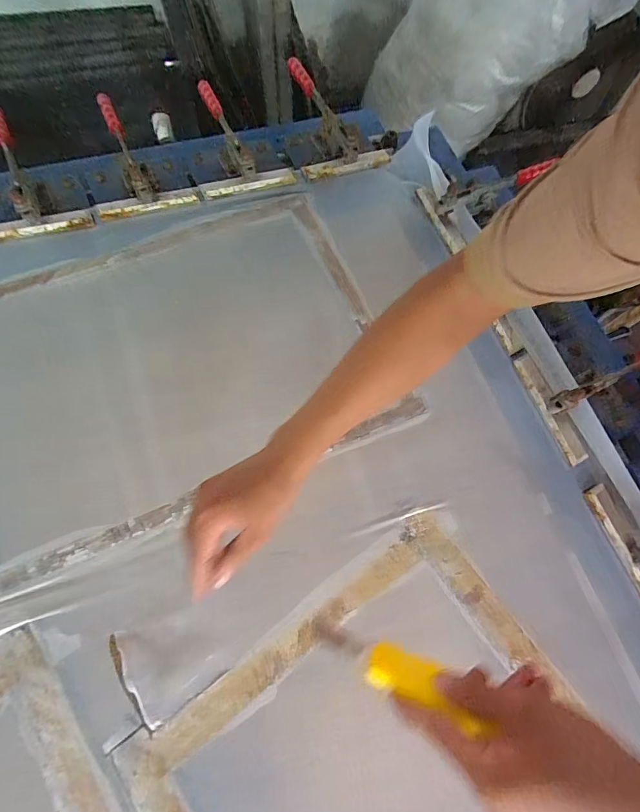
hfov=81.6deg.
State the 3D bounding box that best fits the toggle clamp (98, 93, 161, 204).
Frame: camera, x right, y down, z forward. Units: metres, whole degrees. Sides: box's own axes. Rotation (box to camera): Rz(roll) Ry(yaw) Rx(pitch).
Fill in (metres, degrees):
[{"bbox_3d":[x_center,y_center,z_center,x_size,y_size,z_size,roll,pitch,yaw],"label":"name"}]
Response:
[{"bbox_3d":[-0.295,-0.393,0.566,0.046,0.043,0.195,-23,85,-9],"label":"toggle clamp"}]

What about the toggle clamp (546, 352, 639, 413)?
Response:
[{"bbox_3d":[0.367,-0.039,0.465,0.201,0.049,0.023,-24,73,-11],"label":"toggle clamp"}]

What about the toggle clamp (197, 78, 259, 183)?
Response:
[{"bbox_3d":[-0.142,-0.429,0.586,0.052,0.070,0.170,-17,71,-7],"label":"toggle clamp"}]

